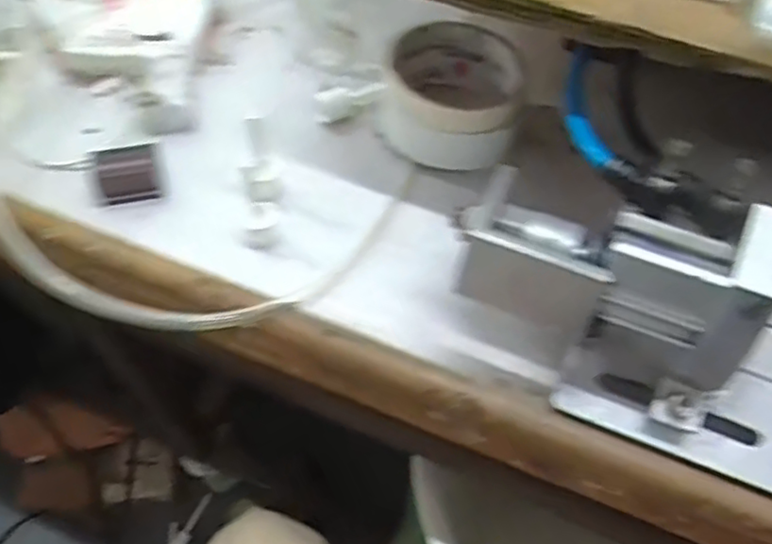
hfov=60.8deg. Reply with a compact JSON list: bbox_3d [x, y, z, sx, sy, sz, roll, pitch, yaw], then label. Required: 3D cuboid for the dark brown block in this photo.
[{"bbox_3d":[-0.153,-0.059,0.395,0.034,0.026,0.025,-16,64,-9],"label":"dark brown block"}]

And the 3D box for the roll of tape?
[{"bbox_3d":[0.043,-0.115,0.413,0.084,0.046,0.090,0,63,-1],"label":"roll of tape"}]

